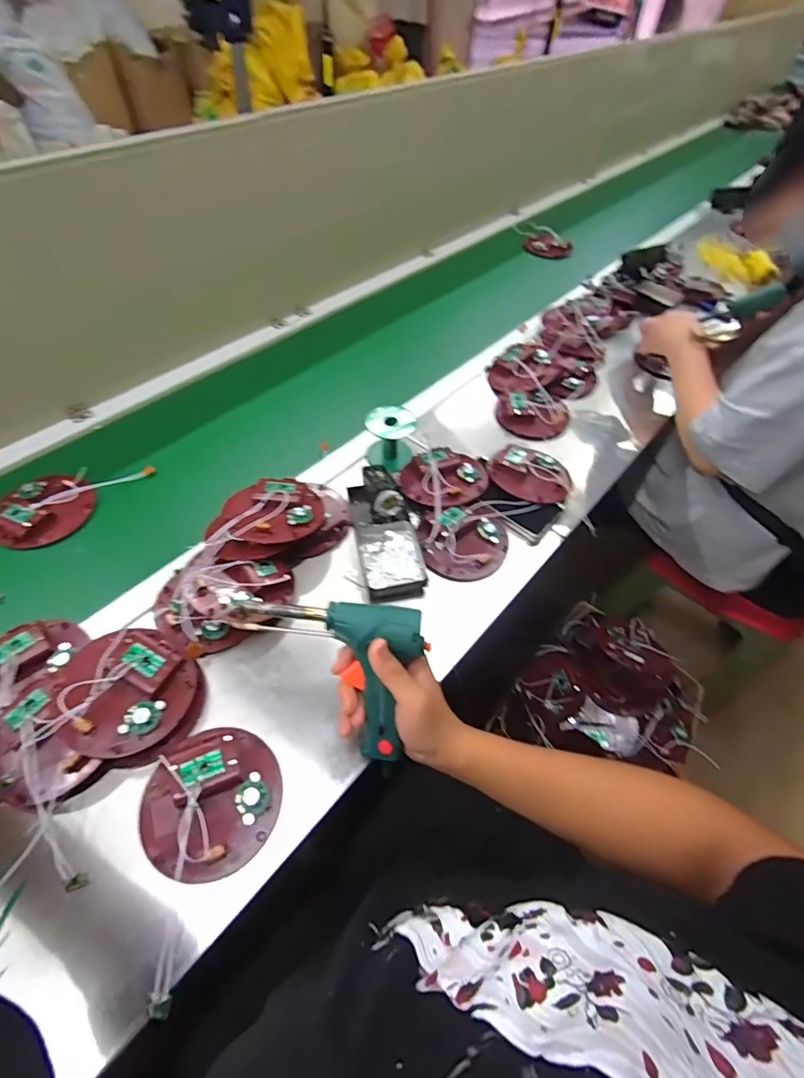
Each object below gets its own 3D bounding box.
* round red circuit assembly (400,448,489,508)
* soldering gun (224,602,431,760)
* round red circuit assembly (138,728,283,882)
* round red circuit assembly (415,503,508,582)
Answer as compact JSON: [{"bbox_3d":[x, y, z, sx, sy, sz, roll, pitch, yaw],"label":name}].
[{"bbox_3d":[0.060,-0.086,0.661,0.115,0.017,0.108,2,54,-2],"label":"round red circuit assembly"},{"bbox_3d":[-0.075,0.119,0.438,0.174,0.138,0.027,14,11,5],"label":"soldering gun"},{"bbox_3d":[-0.174,0.233,0.425,0.119,0.033,0.113,2,54,-2],"label":"round red circuit assembly"},{"bbox_3d":[0.083,0.001,0.615,0.120,0.032,0.102,-15,56,-14],"label":"round red circuit assembly"}]

